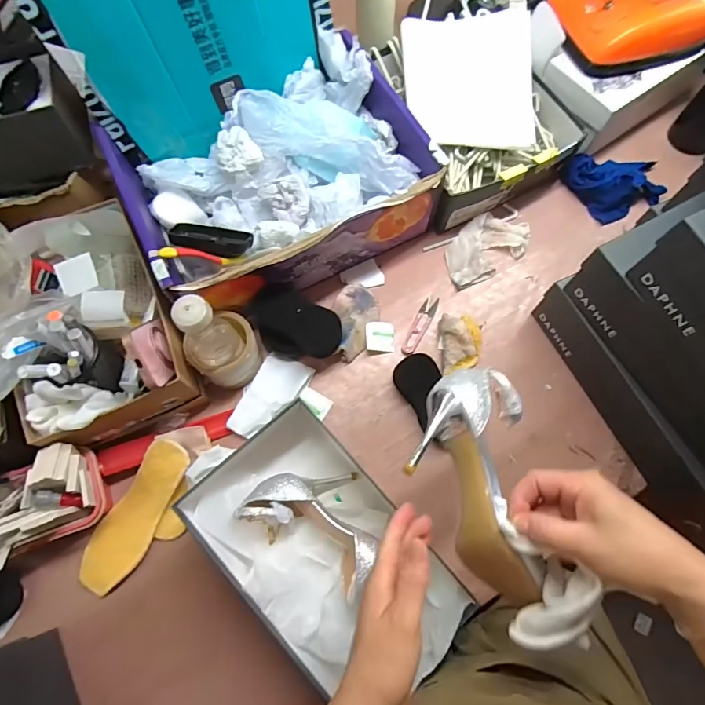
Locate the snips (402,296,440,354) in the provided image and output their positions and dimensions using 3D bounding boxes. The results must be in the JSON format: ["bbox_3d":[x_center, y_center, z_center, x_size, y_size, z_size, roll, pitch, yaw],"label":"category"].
[{"bbox_3d":[0.102,-0.040,0.661,0.023,0.008,0.098,27,73,9],"label":"snips"}]

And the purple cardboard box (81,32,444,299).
[{"bbox_3d":[-0.108,-0.245,0.640,0.389,0.129,0.279,-29,74,-9],"label":"purple cardboard box"}]

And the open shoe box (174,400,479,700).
[{"bbox_3d":[-0.032,0.219,0.502,0.176,0.085,0.302,-42,76,-13],"label":"open shoe box"}]

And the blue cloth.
[{"bbox_3d":[0.442,-0.287,0.729,0.164,0.045,0.119,-23,73,-7],"label":"blue cloth"}]

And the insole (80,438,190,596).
[{"bbox_3d":[-0.274,0.205,0.558,0.065,0.018,0.200,33,87,0],"label":"insole"}]

